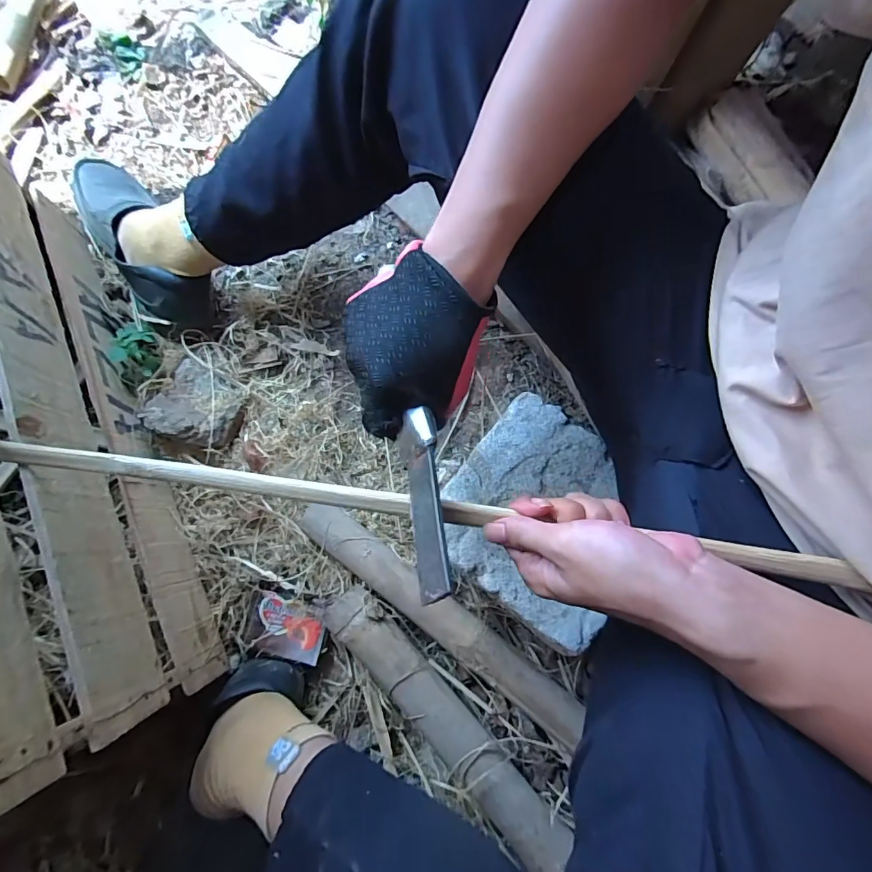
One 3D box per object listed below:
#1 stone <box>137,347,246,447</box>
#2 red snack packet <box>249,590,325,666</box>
[{"bbox_3d":[-0.281,-0.047,0.550,0.103,0.044,0.111,0,80,0],"label":"stone"},{"bbox_3d":[-0.168,0.215,0.517,0.081,0.011,0.063,14,81,2],"label":"red snack packet"}]

